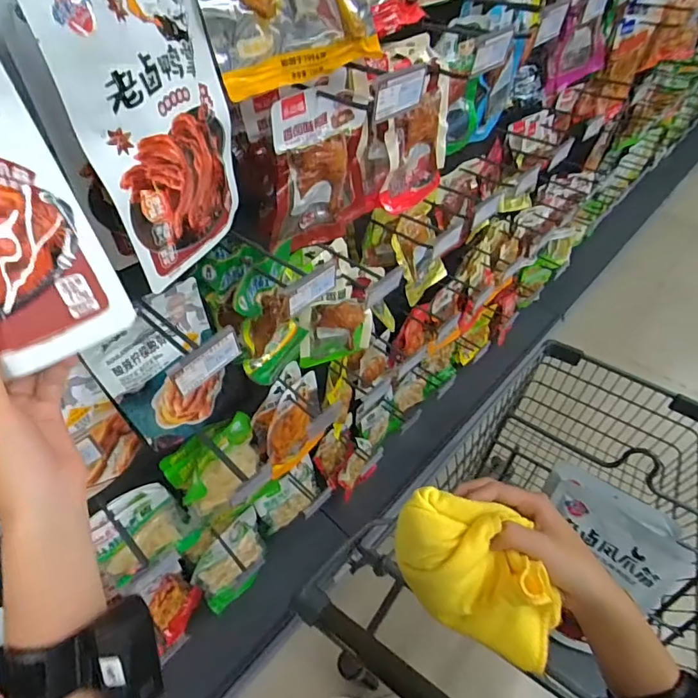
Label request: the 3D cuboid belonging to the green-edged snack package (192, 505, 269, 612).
[{"bbox_3d":[-0.261,0.485,1.043,0.064,0.210,0.184,35,58,27],"label":"green-edged snack package"}]

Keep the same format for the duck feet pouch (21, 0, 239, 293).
[{"bbox_3d":[-0.163,-0.197,0.400,0.044,0.241,0.175,7,50,7],"label":"duck feet pouch"}]

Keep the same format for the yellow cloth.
[{"bbox_3d":[0.105,0.173,0.367,0.136,0.079,0.083,21,53,18],"label":"yellow cloth"}]

